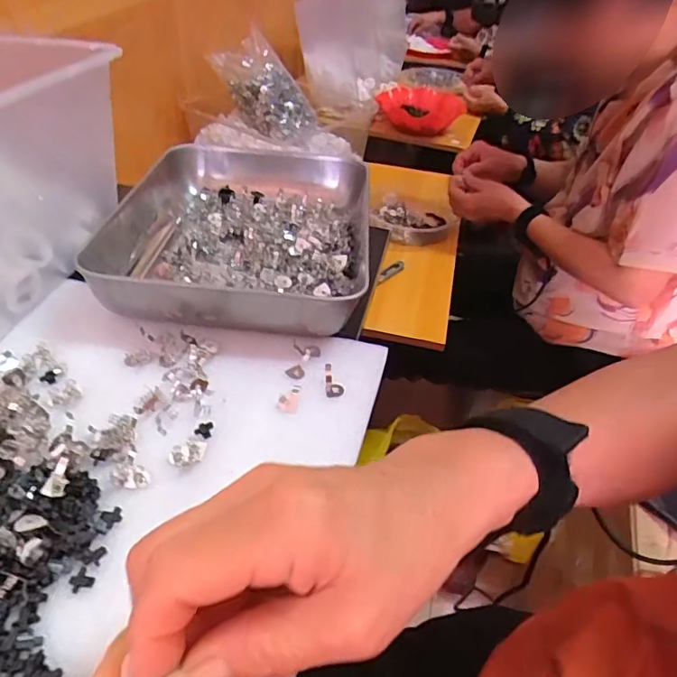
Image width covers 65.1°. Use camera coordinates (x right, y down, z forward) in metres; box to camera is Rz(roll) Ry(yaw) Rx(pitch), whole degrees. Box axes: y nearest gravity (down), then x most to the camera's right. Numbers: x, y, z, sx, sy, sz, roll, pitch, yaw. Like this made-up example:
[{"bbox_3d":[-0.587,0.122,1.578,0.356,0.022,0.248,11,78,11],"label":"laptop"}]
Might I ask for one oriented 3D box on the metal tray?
[{"bbox_3d":[-0.085,-0.093,0.446,0.204,0.044,0.247,6,40,-2],"label":"metal tray"}]

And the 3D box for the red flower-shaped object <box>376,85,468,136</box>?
[{"bbox_3d":[0.236,-0.646,1.495,0.243,0.077,0.377,11,41,4],"label":"red flower-shaped object"}]

